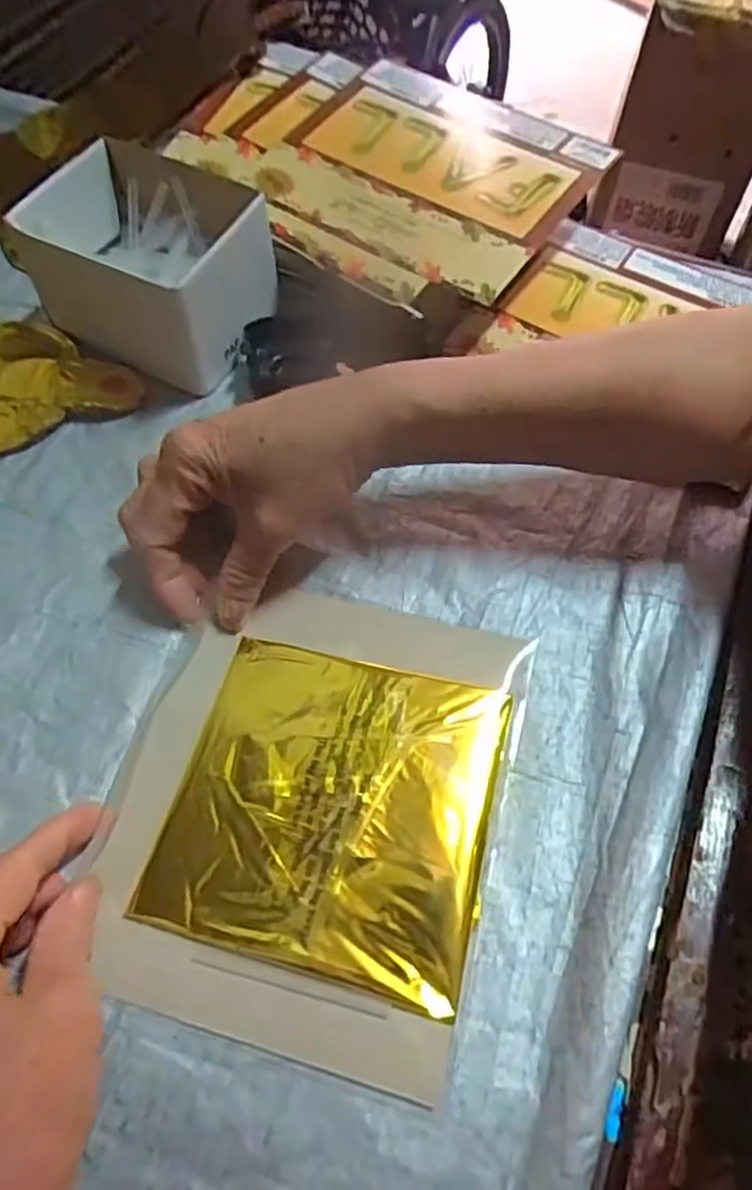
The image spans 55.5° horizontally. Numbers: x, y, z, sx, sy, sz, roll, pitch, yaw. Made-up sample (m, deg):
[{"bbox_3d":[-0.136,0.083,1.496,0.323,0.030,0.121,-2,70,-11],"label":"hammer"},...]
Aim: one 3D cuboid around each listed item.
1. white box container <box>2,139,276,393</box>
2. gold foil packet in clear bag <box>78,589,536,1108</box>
[{"bbox_3d":[-0.134,-0.195,0.429,0.121,0.077,0.098,21,63,12],"label":"white box container"},{"bbox_3d":[-0.029,0.087,0.319,0.164,0.012,0.192,14,63,10],"label":"gold foil packet in clear bag"}]

